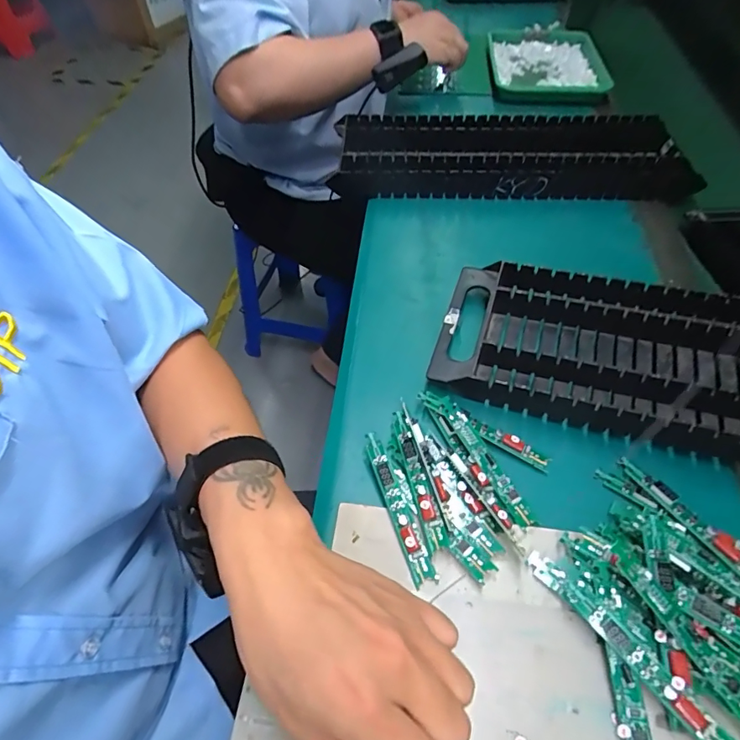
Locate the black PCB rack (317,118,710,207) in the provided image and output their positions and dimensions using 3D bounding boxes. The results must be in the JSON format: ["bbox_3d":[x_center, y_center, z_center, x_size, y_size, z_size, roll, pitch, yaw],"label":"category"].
[{"bbox_3d":[0.170,-0.260,0.578,0.415,0.038,0.138,1,53,0],"label":"black PCB rack"}]

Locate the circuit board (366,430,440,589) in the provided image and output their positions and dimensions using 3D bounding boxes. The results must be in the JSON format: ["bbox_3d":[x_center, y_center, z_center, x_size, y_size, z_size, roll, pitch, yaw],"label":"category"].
[{"bbox_3d":[0.020,0.092,0.326,0.019,0.012,0.103,-15,54,-11],"label":"circuit board"}]

